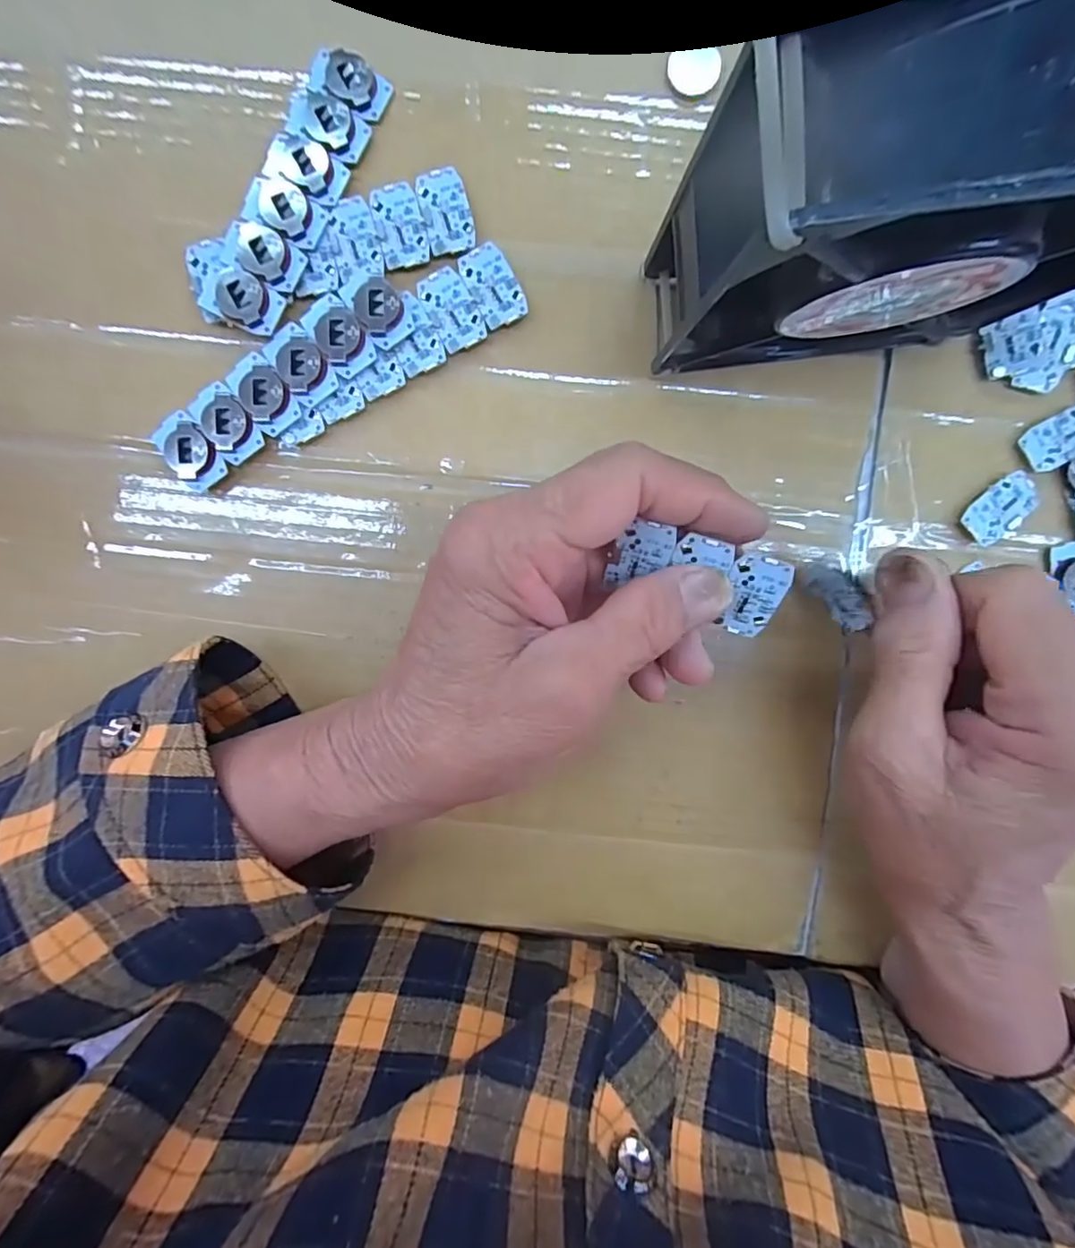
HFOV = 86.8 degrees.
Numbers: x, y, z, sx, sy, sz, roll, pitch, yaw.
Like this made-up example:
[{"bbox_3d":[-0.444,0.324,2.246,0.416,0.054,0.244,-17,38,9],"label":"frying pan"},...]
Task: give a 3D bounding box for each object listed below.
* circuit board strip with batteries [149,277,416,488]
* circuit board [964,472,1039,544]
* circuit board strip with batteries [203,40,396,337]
[{"bbox_3d":[-0.095,-0.094,0.217,0.108,0.010,0.029,-35,95,4],"label":"circuit board strip with batteries"},{"bbox_3d":[0.184,-0.046,0.226,0.030,0.006,0.018,-42,95,4],"label":"circuit board"},{"bbox_3d":[-0.090,-0.161,0.209,0.031,0.010,0.106,28,96,-3],"label":"circuit board strip with batteries"}]

